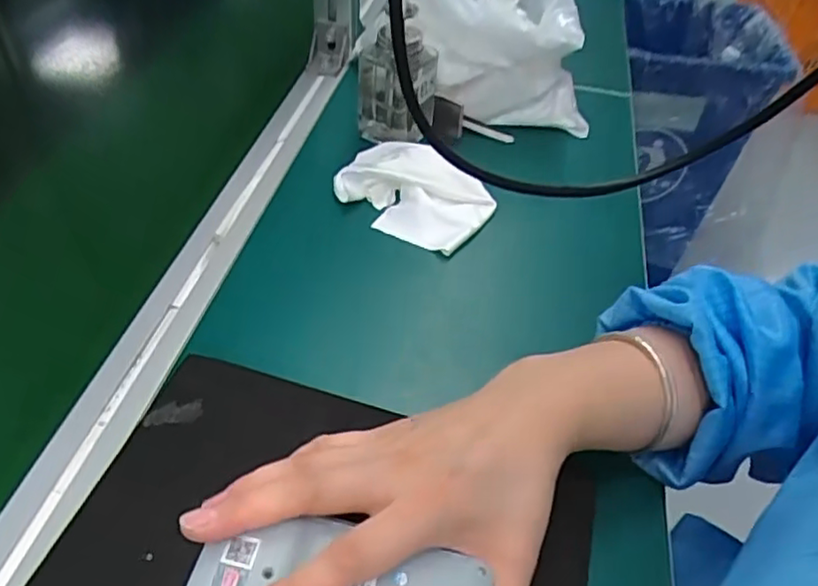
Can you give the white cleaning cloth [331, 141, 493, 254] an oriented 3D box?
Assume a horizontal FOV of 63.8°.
[{"bbox_3d":[0.001,-0.084,0.529,0.130,0.032,0.076,30,50,23],"label":"white cleaning cloth"}]

